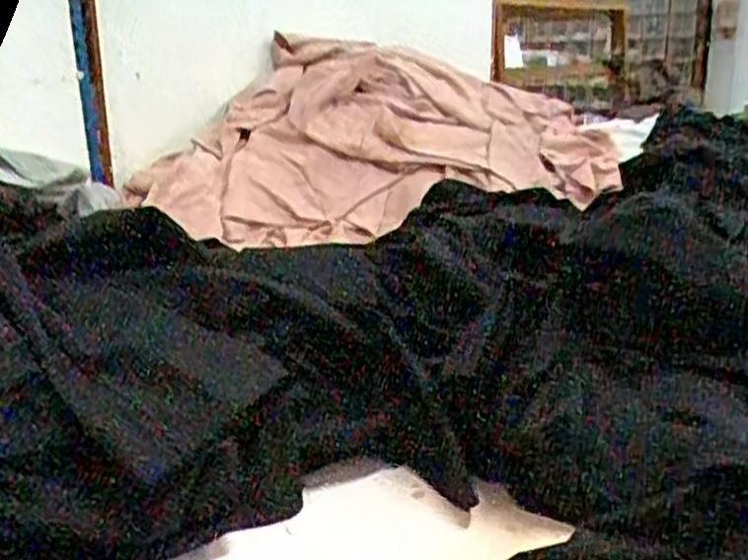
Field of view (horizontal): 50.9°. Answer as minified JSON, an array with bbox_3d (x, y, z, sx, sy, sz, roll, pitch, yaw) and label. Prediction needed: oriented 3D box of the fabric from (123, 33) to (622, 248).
[{"bbox_3d":[0.017,-0.280,1.515,0.941,0.326,0.407,-13,19,-33],"label":"fabric"}]

